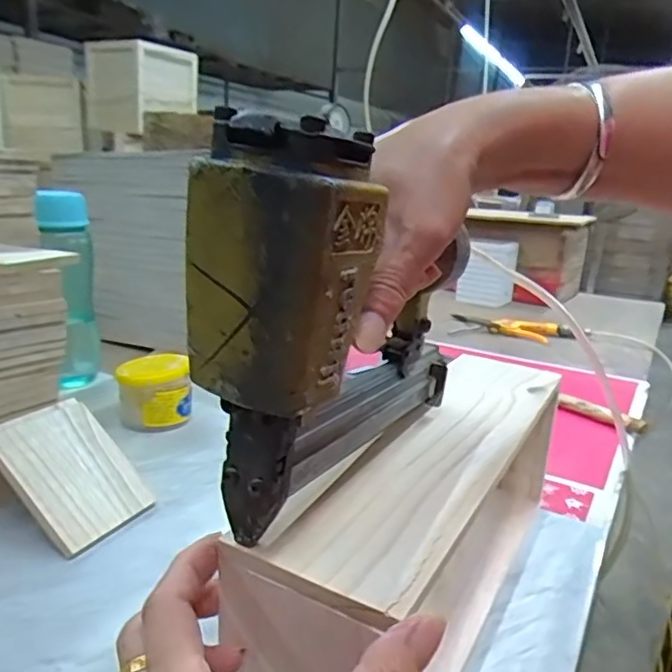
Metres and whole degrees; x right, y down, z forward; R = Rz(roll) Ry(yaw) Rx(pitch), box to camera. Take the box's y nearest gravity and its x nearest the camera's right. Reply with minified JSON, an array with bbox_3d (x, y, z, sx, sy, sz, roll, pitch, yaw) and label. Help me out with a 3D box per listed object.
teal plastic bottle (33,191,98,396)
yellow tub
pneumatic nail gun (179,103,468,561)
[{"bbox_3d":[-0.325,-0.053,0.731,0.065,0.238,0.068,-1,17,-17],"label":"teal plastic bottle"},{"bbox_3d":[-0.198,0.060,0.661,0.077,0.072,0.073,-3,17,-23],"label":"yellow tub"},{"bbox_3d":[0.015,-0.016,0.299,0.056,0.152,0.204,12,18,26],"label":"pneumatic nail gun"}]

